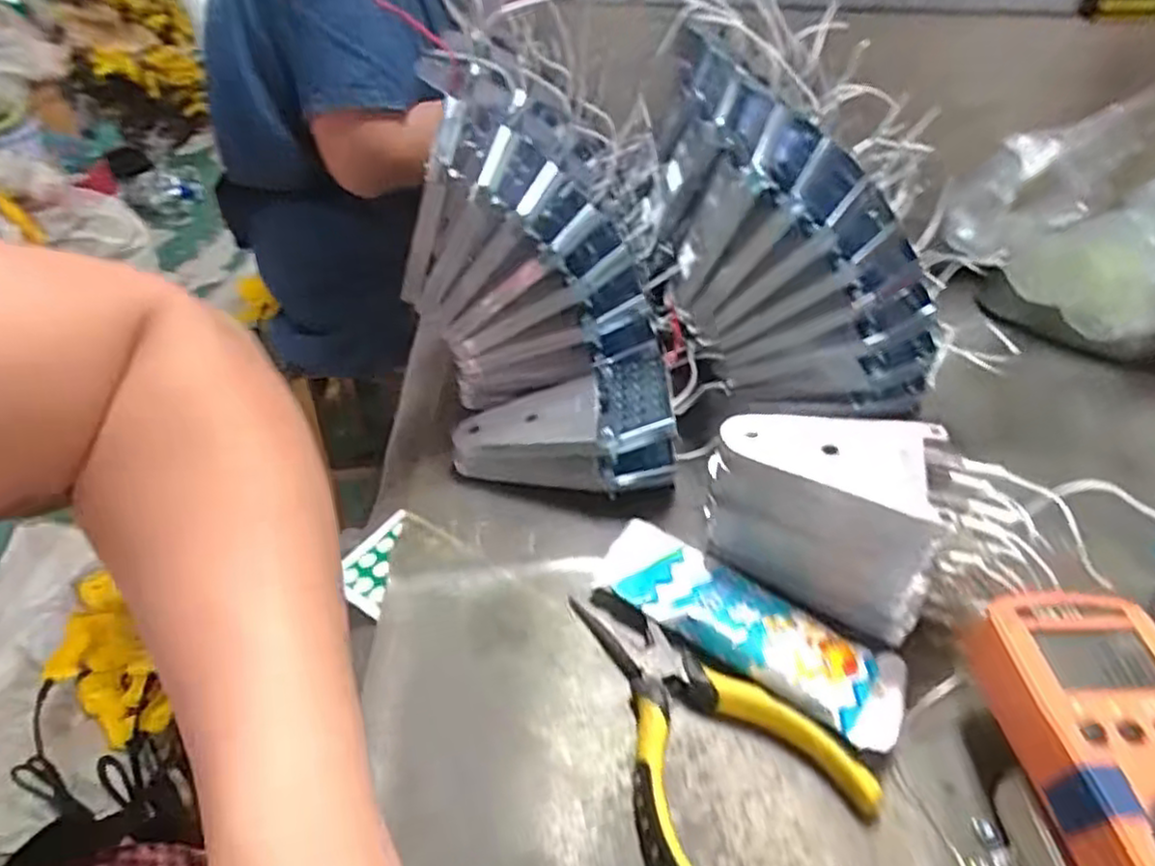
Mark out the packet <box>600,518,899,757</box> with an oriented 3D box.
[{"bbox_3d":[0.081,0.090,0.349,0.154,0.011,0.053,24,50,28],"label":"packet"}]

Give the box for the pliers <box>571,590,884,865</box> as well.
[{"bbox_3d":[0.045,0.122,0.315,0.096,0.015,0.143,-25,46,-21],"label":"pliers"}]

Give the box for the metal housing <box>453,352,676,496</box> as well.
[{"bbox_3d":[-0.011,-0.006,0.439,0.130,0.052,0.082,-1,41,-2],"label":"metal housing"}]

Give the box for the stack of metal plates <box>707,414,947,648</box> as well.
[{"bbox_3d":[0.119,0.037,0.355,0.102,0.078,0.064,11,42,12],"label":"stack of metal plates"}]

